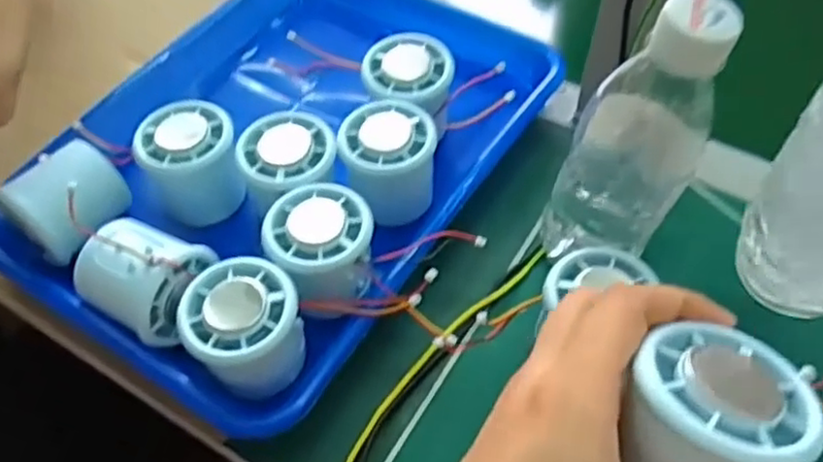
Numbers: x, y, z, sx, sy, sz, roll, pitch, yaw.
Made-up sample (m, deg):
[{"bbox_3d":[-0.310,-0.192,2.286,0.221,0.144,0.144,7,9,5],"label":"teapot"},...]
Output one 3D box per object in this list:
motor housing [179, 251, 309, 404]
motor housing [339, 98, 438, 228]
[{"bbox_3d":[-0.084,0.052,0.356,0.053,0.059,0.053,0,53,0],"label":"motor housing"},{"bbox_3d":[-0.013,-0.037,0.424,0.055,0.063,0.060,3,53,2],"label":"motor housing"}]

